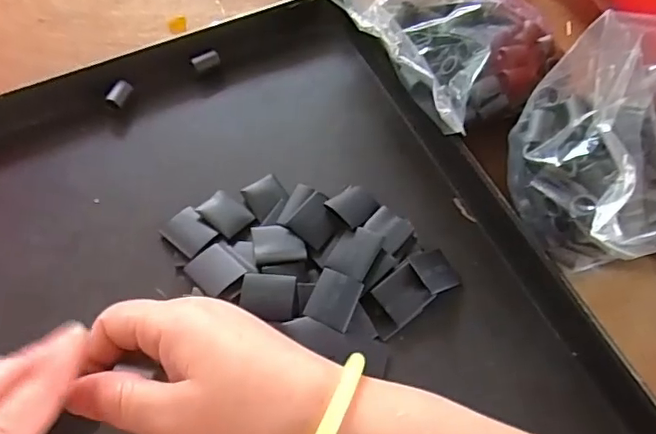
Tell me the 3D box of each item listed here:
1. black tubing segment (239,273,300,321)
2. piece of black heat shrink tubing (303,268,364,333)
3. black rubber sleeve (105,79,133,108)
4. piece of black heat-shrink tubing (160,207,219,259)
[{"bbox_3d":[-0.033,0.045,0.318,0.033,0.006,0.026,5,61,-1],"label":"black tubing segment"},{"bbox_3d":[0.004,0.048,0.324,0.025,0.009,0.032,21,62,8],"label":"piece of black heat shrink tubing"},{"bbox_3d":[-0.147,-0.086,0.396,0.011,0.008,0.019,28,63,11],"label":"black rubber sleeve"},{"bbox_3d":[-0.087,0.010,0.351,0.031,0.007,0.024,39,66,17],"label":"piece of black heat-shrink tubing"}]

